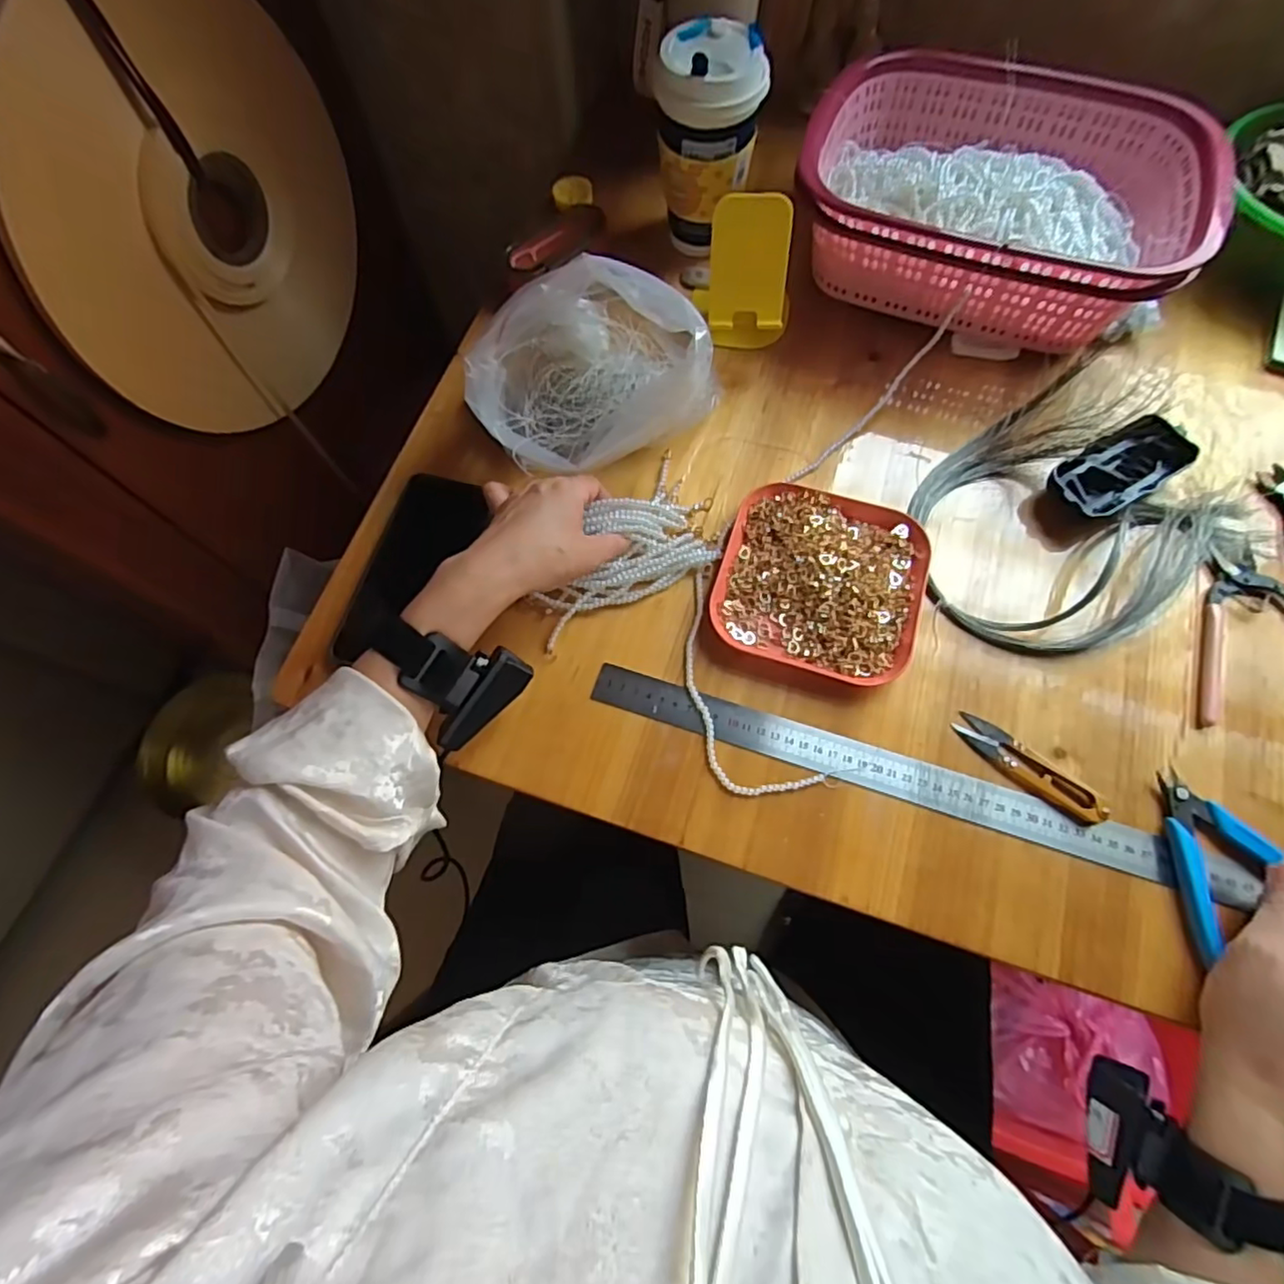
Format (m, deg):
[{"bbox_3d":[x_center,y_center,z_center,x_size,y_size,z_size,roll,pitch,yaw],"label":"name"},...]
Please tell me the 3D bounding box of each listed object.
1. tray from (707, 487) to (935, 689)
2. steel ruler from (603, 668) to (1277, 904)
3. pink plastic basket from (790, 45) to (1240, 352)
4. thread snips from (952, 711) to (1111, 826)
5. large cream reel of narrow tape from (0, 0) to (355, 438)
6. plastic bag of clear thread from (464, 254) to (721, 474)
[{"bbox_3d":[0.131,-0.048,0.467,0.145,0.019,0.138,18,71,7],"label":"tray"},{"bbox_3d":[0.170,0.089,0.428,0.421,0.005,0.031,17,70,9],"label":"steel ruler"},{"bbox_3d":[0.287,-0.366,0.541,0.295,0.101,0.217,15,70,6],"label":"pink plastic basket"},{"bbox_3d":[0.255,0.082,0.421,0.100,0.009,0.028,37,74,13],"label":"thread snips"},{"bbox_3d":[-0.400,-0.401,0.607,0.022,0.356,0.354,19,70,9],"label":"large cream reel of narrow tape"},{"bbox_3d":[-0.043,-0.196,0.474,0.166,0.104,0.131,-25,71,-8],"label":"plastic bag of clear thread"}]

